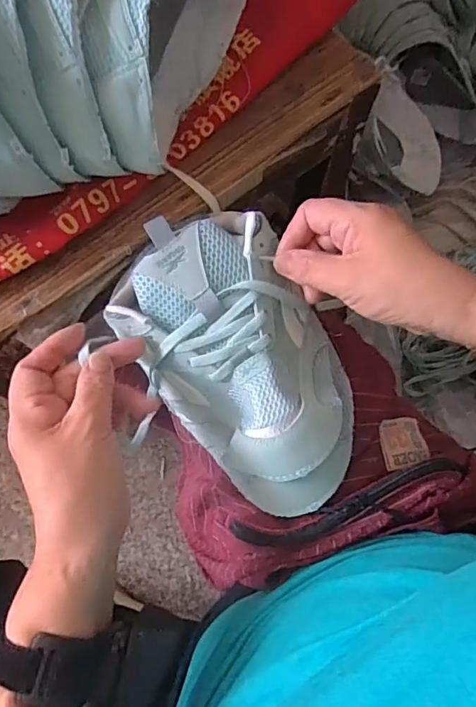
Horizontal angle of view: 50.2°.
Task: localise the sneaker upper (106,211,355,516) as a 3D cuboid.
[{"bbox_3d":[0.007,0.009,0.379,0.128,0.087,0.212,-33,78,-9],"label":"sneaker upper"}]

